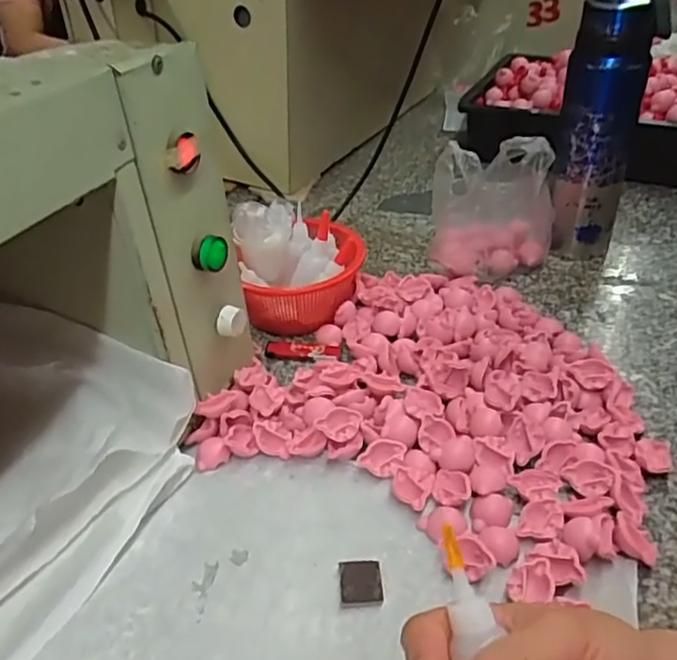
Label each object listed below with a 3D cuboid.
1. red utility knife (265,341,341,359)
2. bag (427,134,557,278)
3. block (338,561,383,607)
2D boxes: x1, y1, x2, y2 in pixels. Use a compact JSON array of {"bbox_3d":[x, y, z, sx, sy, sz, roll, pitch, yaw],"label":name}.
[{"bbox_3d":[-0.036,0.021,0.622,0.073,0.015,0.016,6,37,12],"label":"red utility knife"},{"bbox_3d":[0.176,-0.137,0.718,0.133,0.153,0.131,9,38,15],"label":"bag"},{"bbox_3d":[0.015,0.168,0.422,0.028,0.007,0.032,-3,36,-1],"label":"block"}]

